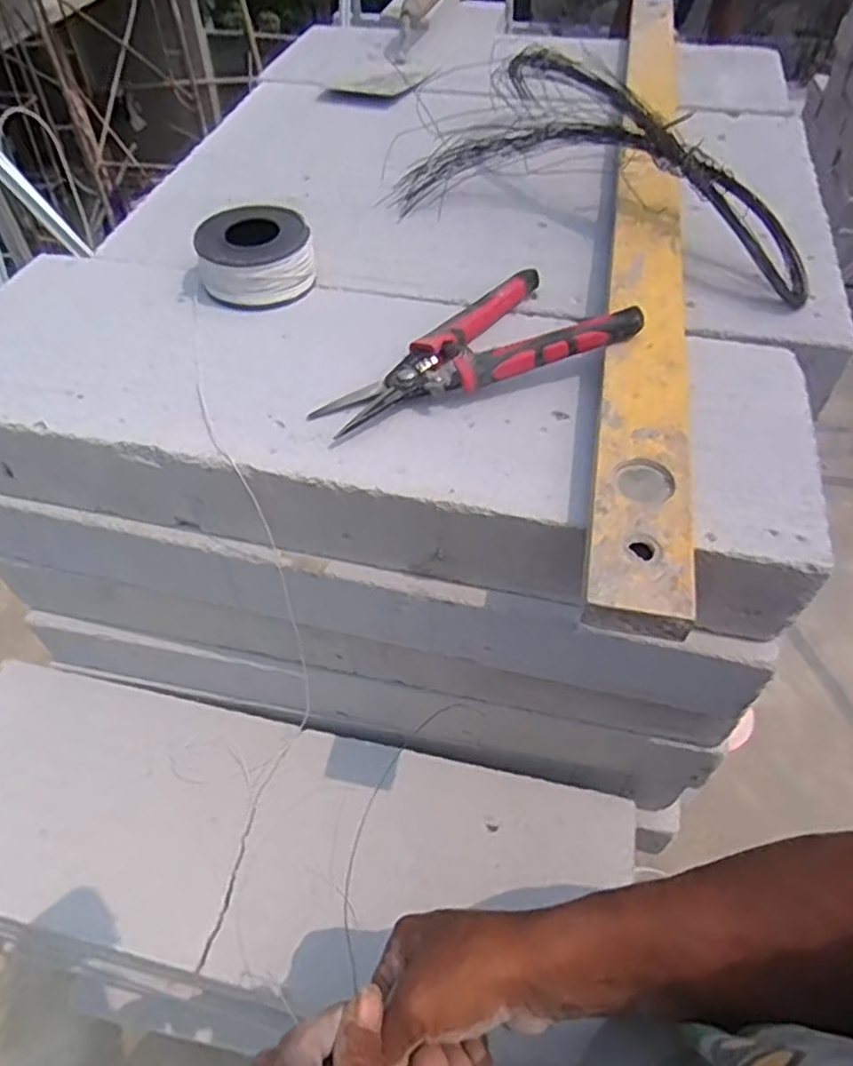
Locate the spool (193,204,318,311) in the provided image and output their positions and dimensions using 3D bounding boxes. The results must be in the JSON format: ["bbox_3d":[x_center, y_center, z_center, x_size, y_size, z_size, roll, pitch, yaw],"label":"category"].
[{"bbox_3d":[-0.126,-0.204,0.523,0.083,0.045,0.073,-10,51,-8],"label":"spool"}]

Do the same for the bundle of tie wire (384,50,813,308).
[{"bbox_3d":[0.151,-0.304,0.565,0.335,0.098,0.150,21,53,17],"label":"bundle of tie wire"}]

